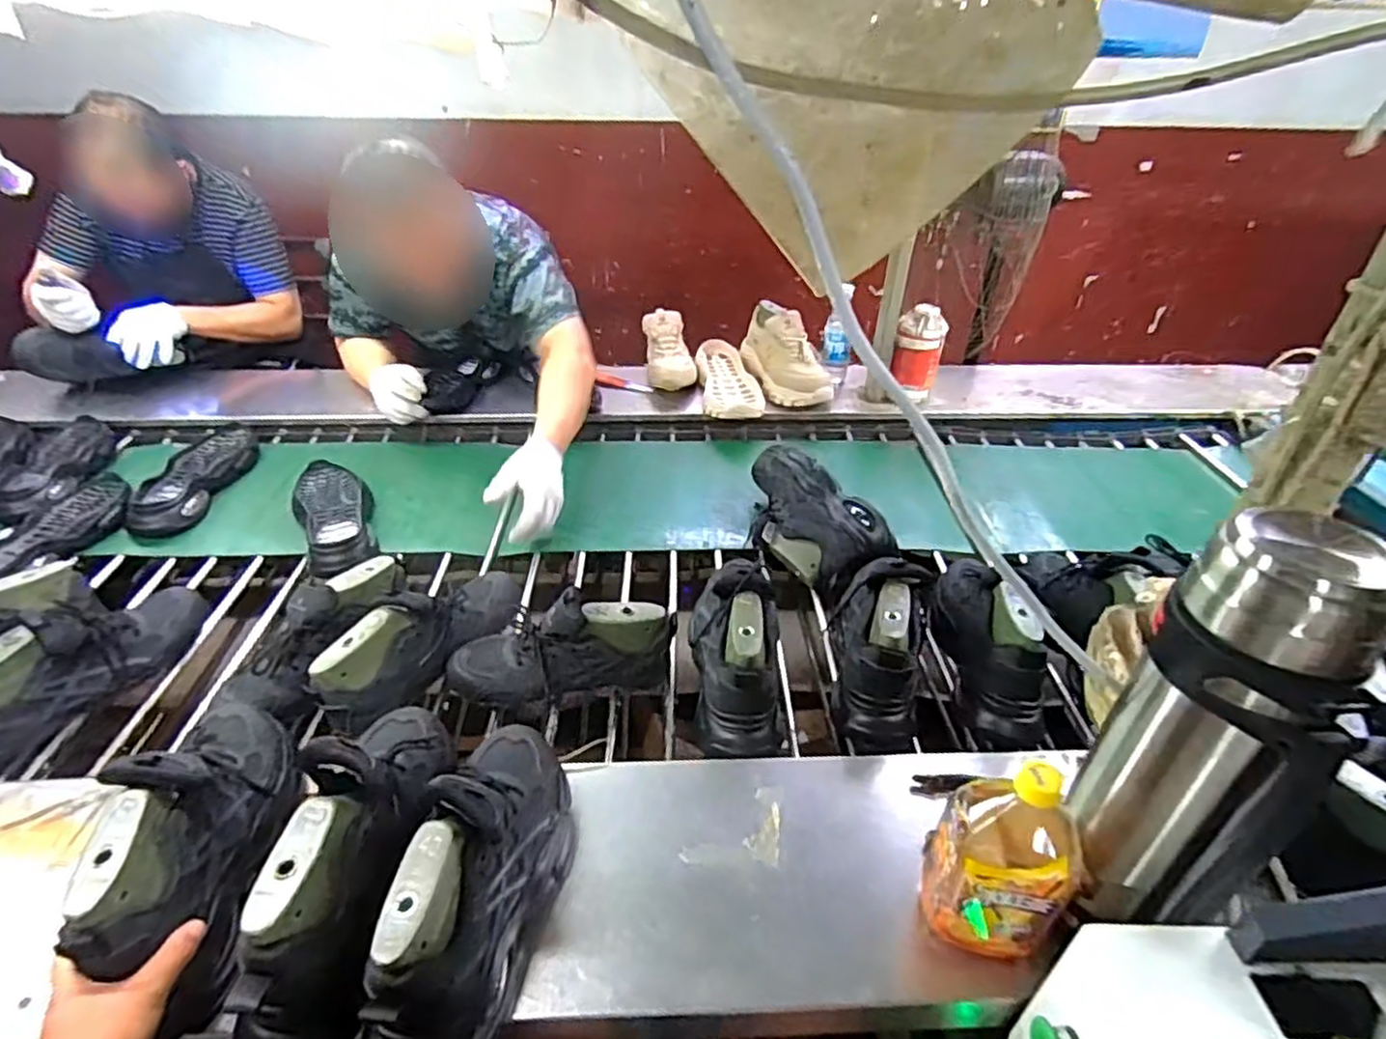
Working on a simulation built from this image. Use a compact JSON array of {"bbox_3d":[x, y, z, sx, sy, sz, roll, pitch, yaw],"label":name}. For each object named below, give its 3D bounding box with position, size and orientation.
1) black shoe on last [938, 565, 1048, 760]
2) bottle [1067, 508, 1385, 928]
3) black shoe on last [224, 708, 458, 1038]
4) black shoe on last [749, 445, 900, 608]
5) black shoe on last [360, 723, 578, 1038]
[{"bbox_3d":[0.379,0.138,0.913,0.096,0.148,0.293,3,36,6],"label":"black shoe on last"},{"bbox_3d":[0.361,0.159,0.504,0.113,0.334,0.105,17,40,23],"label":"bottle"},{"bbox_3d":[-0.279,0.257,0.593,0.105,0.145,0.284,-3,36,-2],"label":"black shoe on last"},{"bbox_3d":[0.178,0.000,1.113,0.142,0.111,0.296,-24,42,-28],"label":"black shoe on last"},{"bbox_3d":[-0.177,0.289,0.585,0.099,0.168,0.280,5,36,8],"label":"black shoe on last"}]

